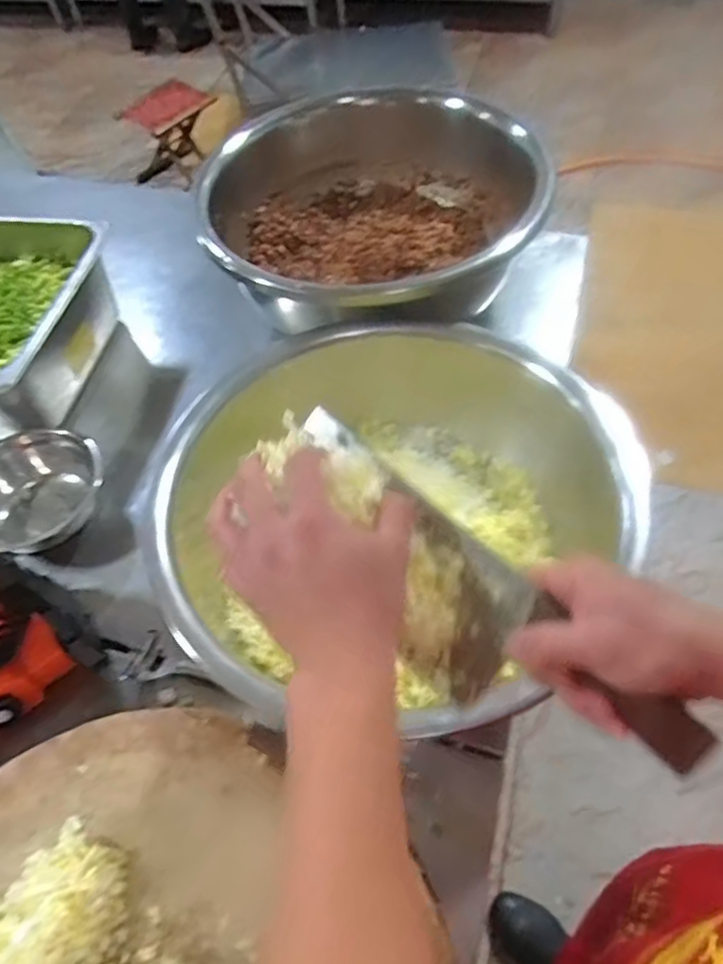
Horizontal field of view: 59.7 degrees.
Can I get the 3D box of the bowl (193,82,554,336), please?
[{"bbox_3d":[0.004,-0.359,0.878,0.441,0.154,0.423,18,60,16],"label":"bowl"}]

